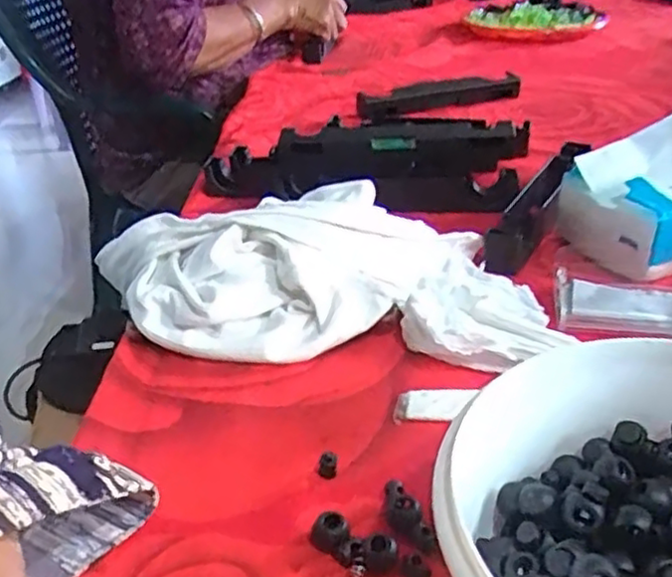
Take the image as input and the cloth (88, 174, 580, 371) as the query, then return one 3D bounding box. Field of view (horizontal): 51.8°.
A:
[{"bbox_3d":[-0.023,-0.011,0.440,0.297,0.060,0.132,2,31,9],"label":"cloth"}]

